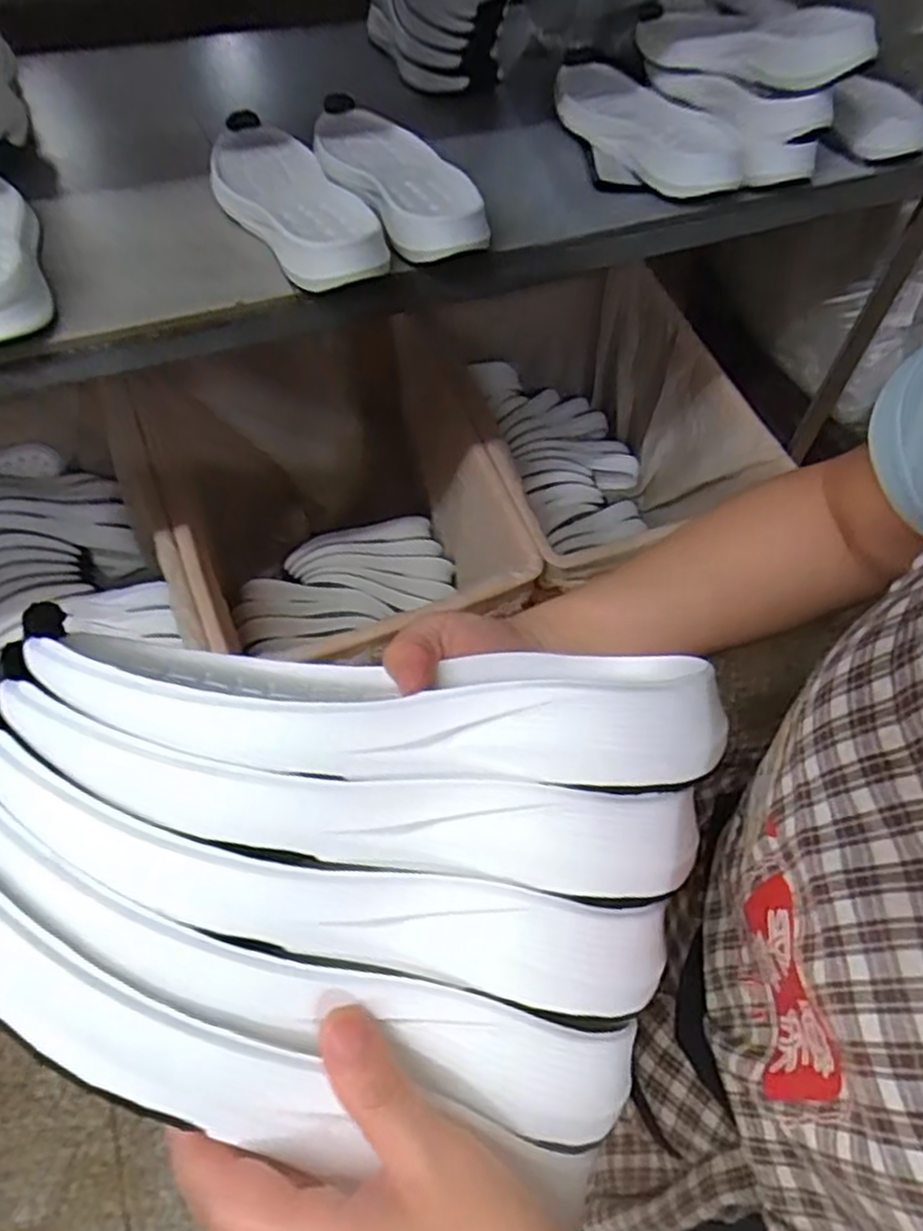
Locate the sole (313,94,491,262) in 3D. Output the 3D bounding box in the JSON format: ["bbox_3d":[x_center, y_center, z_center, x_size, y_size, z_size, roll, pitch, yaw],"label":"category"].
[{"bbox_3d":[-0.065,-0.413,0.673,0.104,0.031,0.264,-17,57,-14],"label":"sole"}]

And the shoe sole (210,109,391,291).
[{"bbox_3d":[-0.152,-0.372,0.645,0.101,0.036,0.269,-24,59,-18],"label":"shoe sole"}]

